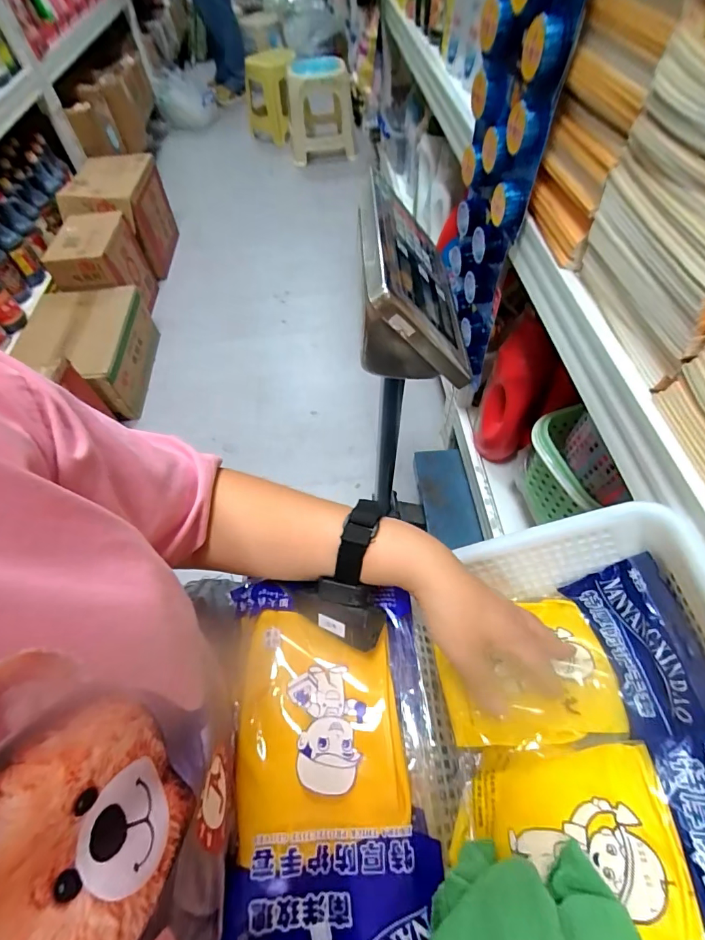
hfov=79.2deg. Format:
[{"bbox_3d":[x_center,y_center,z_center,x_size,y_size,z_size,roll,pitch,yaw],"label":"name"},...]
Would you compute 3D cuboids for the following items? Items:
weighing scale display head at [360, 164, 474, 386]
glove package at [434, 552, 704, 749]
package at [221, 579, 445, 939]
[{"bbox_3d":[0.065,-0.205,0.463,0.108,0.125,0.216,-2,56,3],"label":"weighing scale display head"},{"bbox_3d":[0.177,0.159,0.364,0.193,0.071,0.129,-7,56,-1],"label":"glove package"},{"bbox_3d":[-0.021,0.210,0.317,0.150,0.032,0.250,-4,56,2],"label":"package"}]

